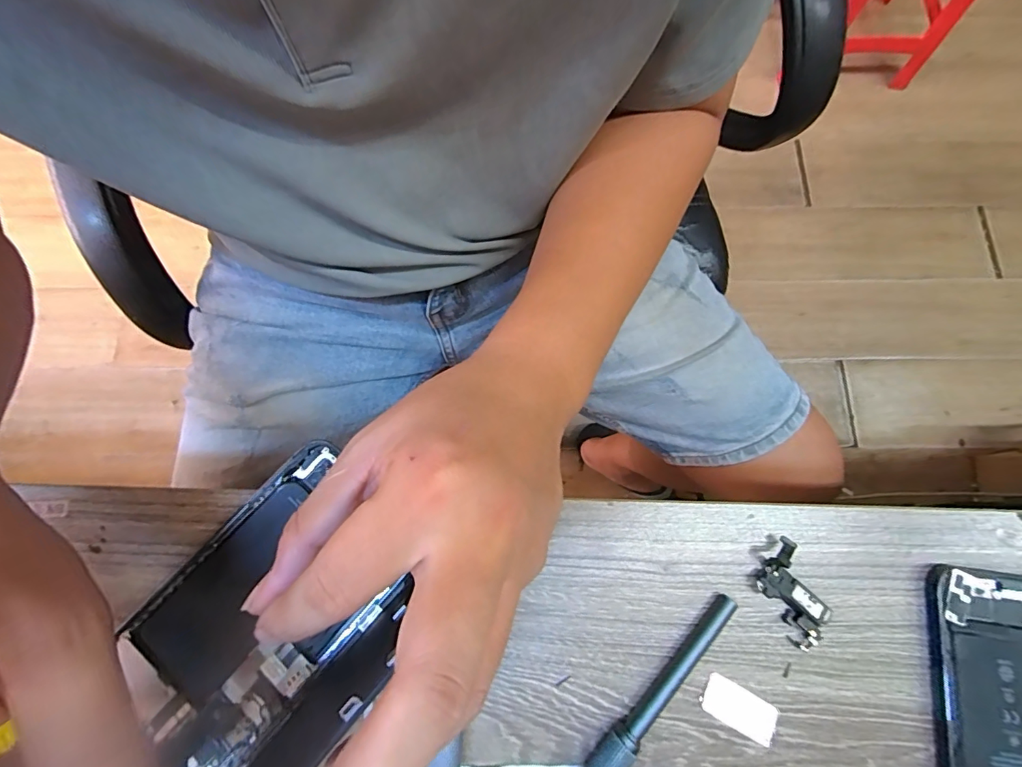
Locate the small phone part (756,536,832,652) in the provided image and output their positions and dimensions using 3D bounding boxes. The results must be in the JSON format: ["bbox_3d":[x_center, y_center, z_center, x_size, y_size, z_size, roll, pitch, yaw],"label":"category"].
[{"bbox_3d":[0.127,0.095,0.206,0.022,0.009,0.045,-27,82,5],"label":"small phone part"}]

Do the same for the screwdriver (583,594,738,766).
[{"bbox_3d":[0.047,0.149,0.194,0.011,0.011,0.144,41,78,12],"label":"screwdriver"}]

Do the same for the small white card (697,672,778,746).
[{"bbox_3d":[0.099,0.141,0.200,0.031,0.004,0.016,27,75,8],"label":"small white card"}]

